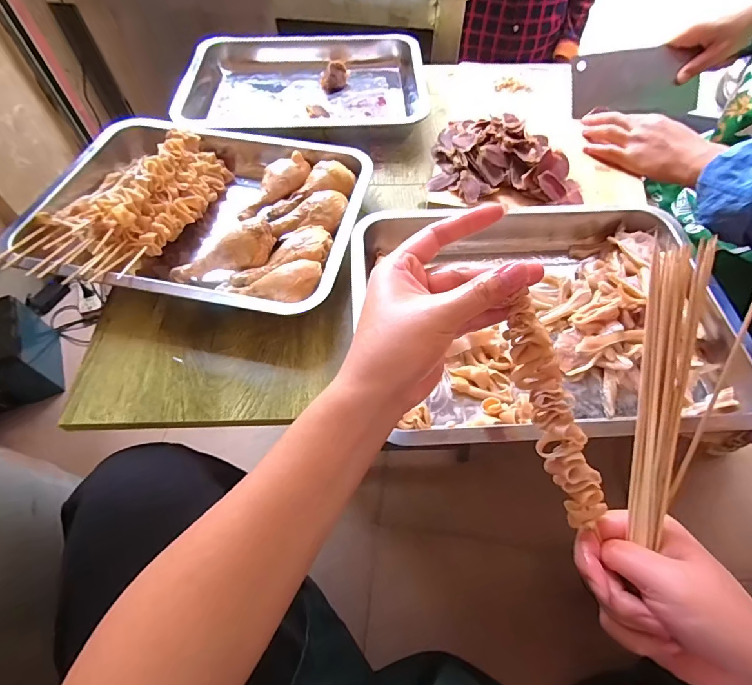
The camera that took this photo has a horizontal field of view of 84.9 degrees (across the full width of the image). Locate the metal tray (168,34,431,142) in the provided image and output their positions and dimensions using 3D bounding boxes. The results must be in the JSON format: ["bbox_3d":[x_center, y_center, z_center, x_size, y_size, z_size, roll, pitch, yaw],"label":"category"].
[{"bbox_3d":[-0.104,-0.403,0.641,0.348,0.051,0.247,1,58,-1],"label":"metal tray"}]

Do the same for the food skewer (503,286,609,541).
[{"bbox_3d":[0.122,0.051,0.275,0.023,0.023,0.148,-20,91,-13],"label":"food skewer"}]

